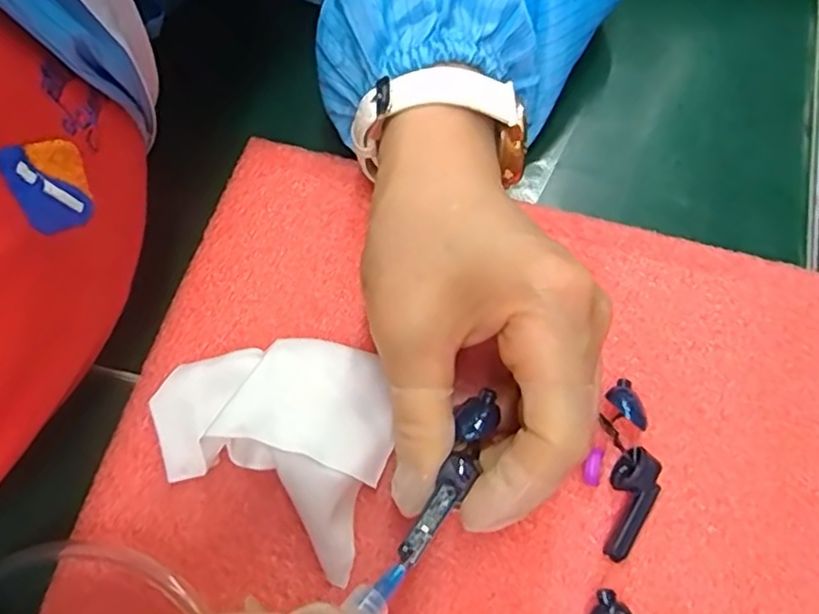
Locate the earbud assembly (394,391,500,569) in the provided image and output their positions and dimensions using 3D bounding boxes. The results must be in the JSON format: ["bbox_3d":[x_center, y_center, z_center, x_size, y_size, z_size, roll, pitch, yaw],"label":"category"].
[{"bbox_3d":[0.012,0.050,0.198,0.012,0.009,0.054,26,73,10],"label":"earbud assembly"}]

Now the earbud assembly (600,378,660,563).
[{"bbox_3d":[0.071,0.052,0.217,0.015,0.014,0.056,1,71,6],"label":"earbud assembly"}]

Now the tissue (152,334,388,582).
[{"bbox_3d":[-0.047,0.040,0.221,0.080,0.031,0.067,16,74,11],"label":"tissue"}]

